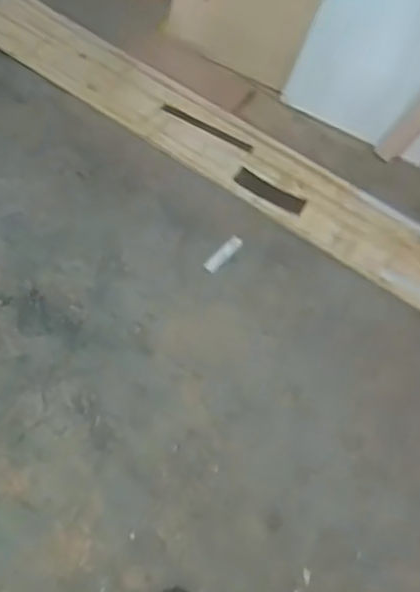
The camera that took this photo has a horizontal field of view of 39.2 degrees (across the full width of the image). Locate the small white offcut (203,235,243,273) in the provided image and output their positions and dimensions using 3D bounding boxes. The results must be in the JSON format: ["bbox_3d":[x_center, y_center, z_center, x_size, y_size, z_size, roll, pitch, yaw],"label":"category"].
[{"bbox_3d":[0.044,-0.133,1.856,0.048,0.006,0.169,36,58,16],"label":"small white offcut"}]

